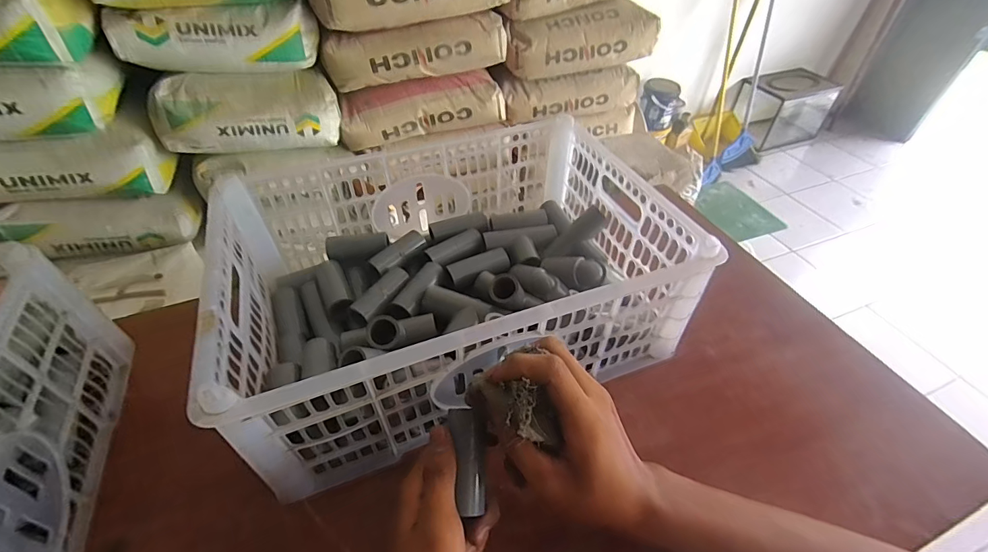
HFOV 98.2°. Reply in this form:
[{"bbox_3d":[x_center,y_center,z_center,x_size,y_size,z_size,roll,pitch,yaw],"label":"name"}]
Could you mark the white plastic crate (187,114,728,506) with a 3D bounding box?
[{"bbox_3d":[-0.041,-0.006,0.437,0.400,0.136,0.271,-16,48,-16],"label":"white plastic crate"}]

